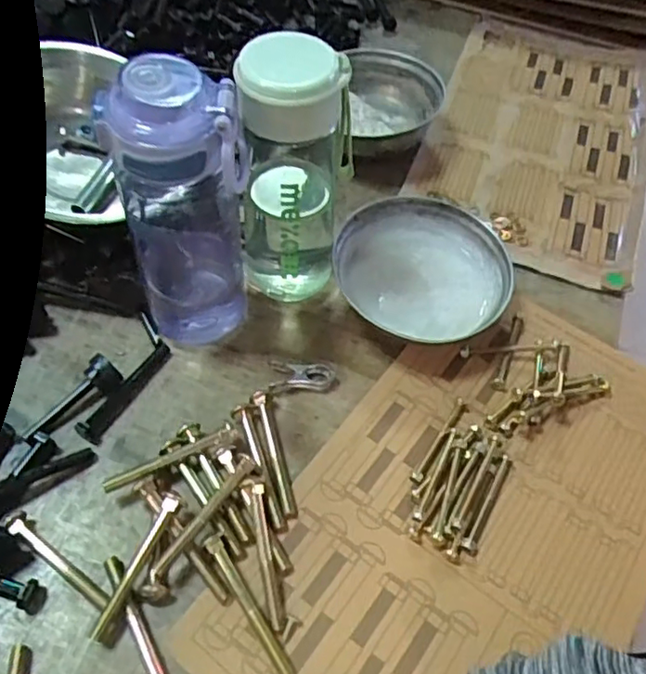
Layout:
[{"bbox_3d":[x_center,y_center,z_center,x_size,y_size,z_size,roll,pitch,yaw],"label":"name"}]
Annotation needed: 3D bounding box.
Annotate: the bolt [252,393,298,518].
[{"bbox_3d":[-0.035,0.081,0.452,0.009,0.012,0.096,-12,58,-13],"label":"bolt"}]

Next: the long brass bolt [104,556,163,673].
[{"bbox_3d":[-0.111,0.177,0.386,0.014,0.012,0.098,-23,61,-19],"label":"long brass bolt"}]

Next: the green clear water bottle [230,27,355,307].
[{"bbox_3d":[-0.024,-0.108,0.466,0.069,0.198,0.064,-5,57,-9],"label":"green clear water bottle"}]

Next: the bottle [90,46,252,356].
[{"bbox_3d":[-0.092,-0.082,0.442,0.087,0.213,0.068,-12,57,-9],"label":"bottle"}]

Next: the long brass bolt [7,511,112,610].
[{"bbox_3d":[-0.170,0.143,0.407,0.085,0.014,0.012,33,59,16],"label":"long brass bolt"}]

